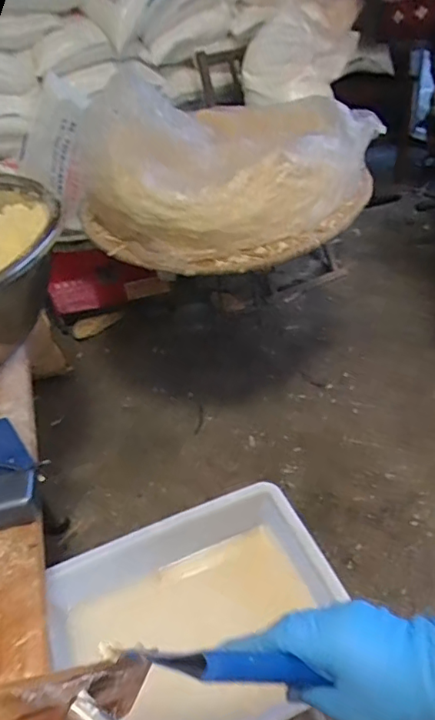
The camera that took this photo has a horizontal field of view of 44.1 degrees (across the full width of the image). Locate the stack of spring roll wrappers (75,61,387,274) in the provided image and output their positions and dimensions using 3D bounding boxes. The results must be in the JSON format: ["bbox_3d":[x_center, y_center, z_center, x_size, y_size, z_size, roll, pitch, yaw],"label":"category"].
[{"bbox_3d":[0.027,-0.414,1.128,0.490,0.228,0.546,27,51,36],"label":"stack of spring roll wrappers"}]

